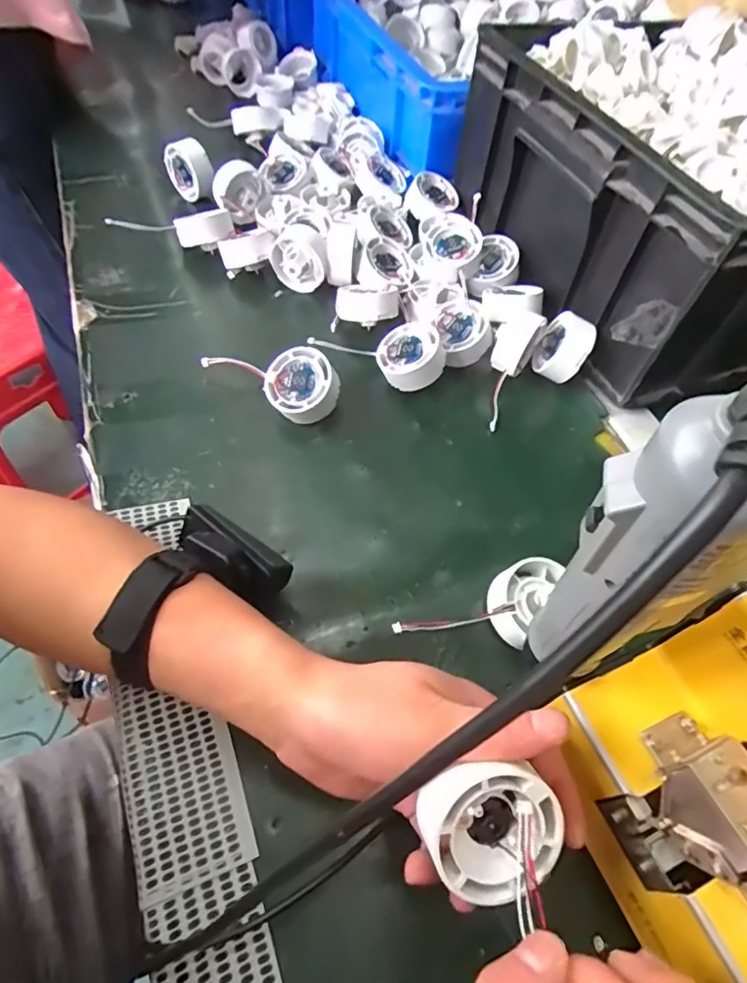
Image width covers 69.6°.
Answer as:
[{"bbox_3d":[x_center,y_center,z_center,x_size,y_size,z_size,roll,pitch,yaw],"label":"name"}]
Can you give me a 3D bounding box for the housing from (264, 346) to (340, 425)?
[{"bbox_3d":[-0.055,-0.083,0.423,0.053,0.021,0.054,-2,81,10],"label":"housing"}]

